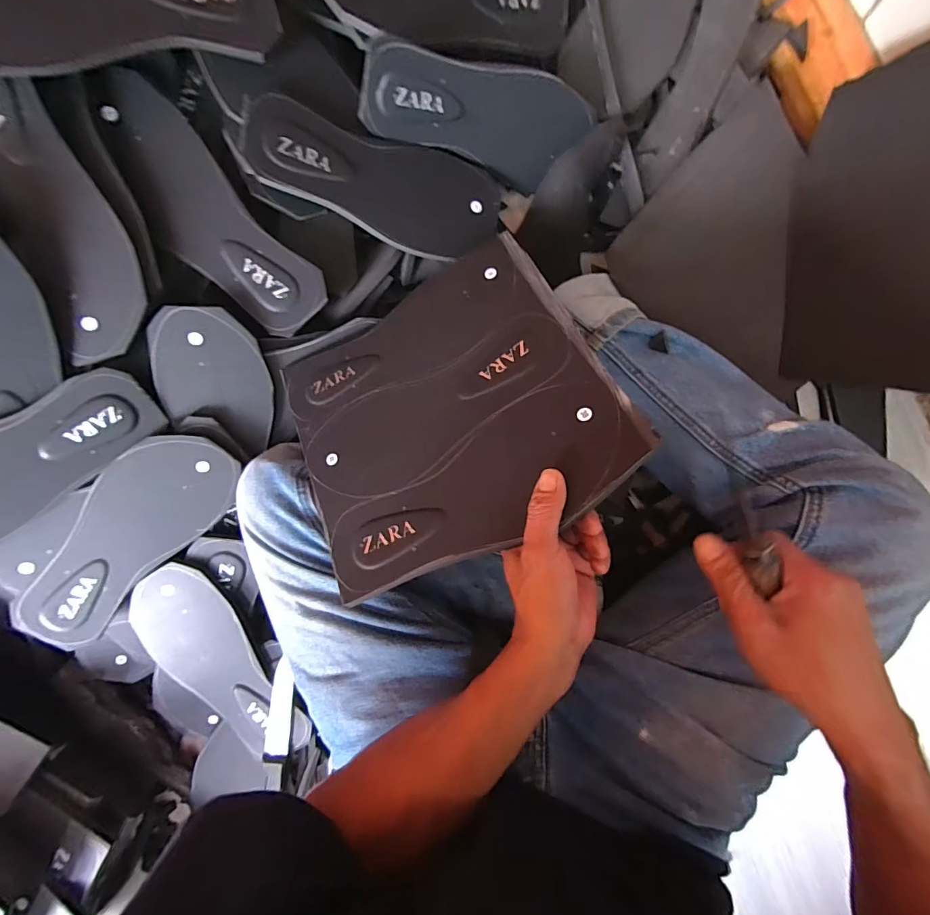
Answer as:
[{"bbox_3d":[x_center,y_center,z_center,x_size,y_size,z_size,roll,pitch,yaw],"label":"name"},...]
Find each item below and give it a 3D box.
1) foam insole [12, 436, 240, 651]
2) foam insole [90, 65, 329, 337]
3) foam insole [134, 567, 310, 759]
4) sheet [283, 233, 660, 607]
[{"bbox_3d":[-0.339,0.078,0.427,0.252,0.011,0.098,-45,111,-1],"label":"foam insole"},{"bbox_3d":[-0.240,-0.224,0.405,0.086,0.015,0.241,-39,105,2],"label":"foam insole"},{"bbox_3d":[-0.269,0.228,0.471,0.098,0.014,0.244,-27,102,3],"label":"foam insole"},{"bbox_3d":[-0.023,-0.044,0.368,0.257,0.012,0.257,-29,62,9],"label":"sheet"}]

